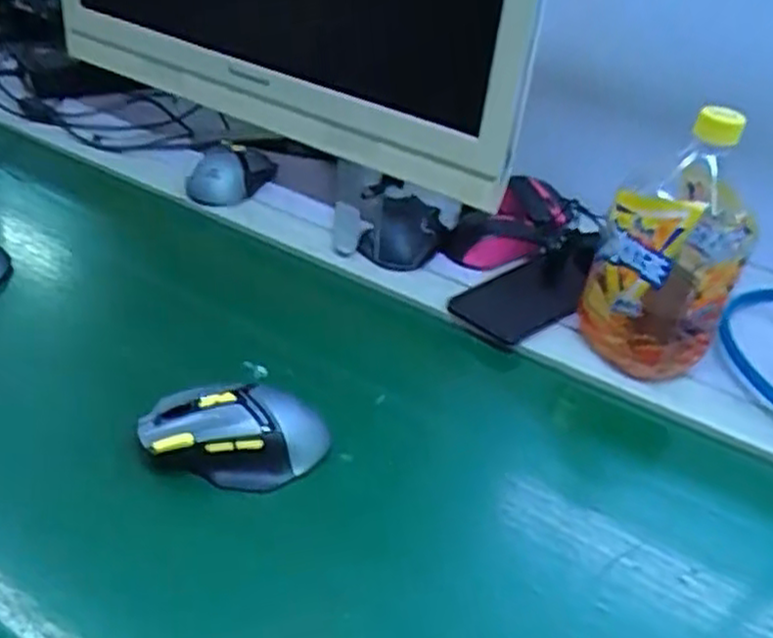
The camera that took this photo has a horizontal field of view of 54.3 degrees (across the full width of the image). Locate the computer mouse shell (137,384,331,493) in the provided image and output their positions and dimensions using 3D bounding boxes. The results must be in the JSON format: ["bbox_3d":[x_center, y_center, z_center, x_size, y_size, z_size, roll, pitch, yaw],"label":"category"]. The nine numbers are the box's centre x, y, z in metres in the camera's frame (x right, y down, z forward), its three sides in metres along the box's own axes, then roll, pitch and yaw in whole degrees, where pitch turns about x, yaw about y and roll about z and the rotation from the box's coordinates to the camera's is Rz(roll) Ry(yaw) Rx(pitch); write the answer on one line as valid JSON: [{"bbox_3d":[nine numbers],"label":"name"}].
[{"bbox_3d":[-0.097,0.072,0.486,0.115,0.038,0.060,5,36,0],"label":"computer mouse shell"}]

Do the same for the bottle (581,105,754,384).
[{"bbox_3d":[0.214,-0.049,0.557,0.084,0.188,0.087,-6,38,-15],"label":"bottle"}]

